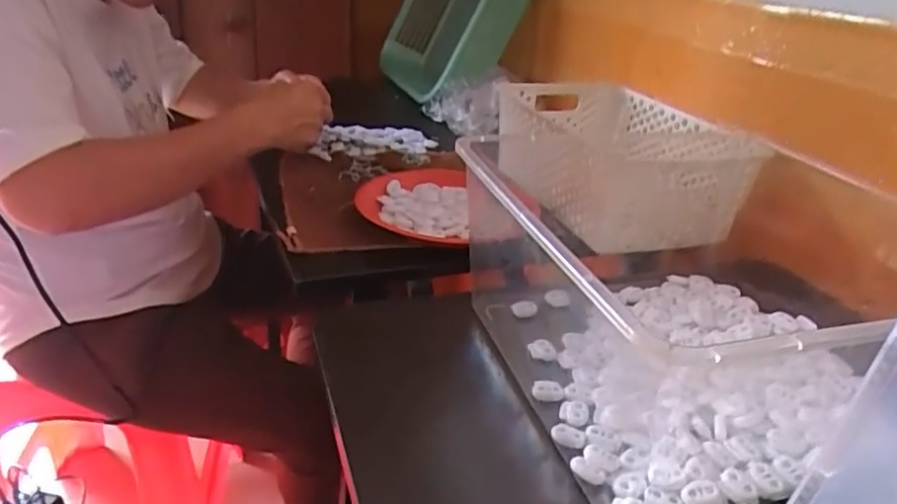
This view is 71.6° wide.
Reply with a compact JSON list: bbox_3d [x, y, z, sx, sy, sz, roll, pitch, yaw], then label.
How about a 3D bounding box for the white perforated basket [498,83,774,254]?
[{"bbox_3d":[0.189,-0.132,0.763,0.242,0.120,0.327,3,27,-3],"label":"white perforated basket"}]

